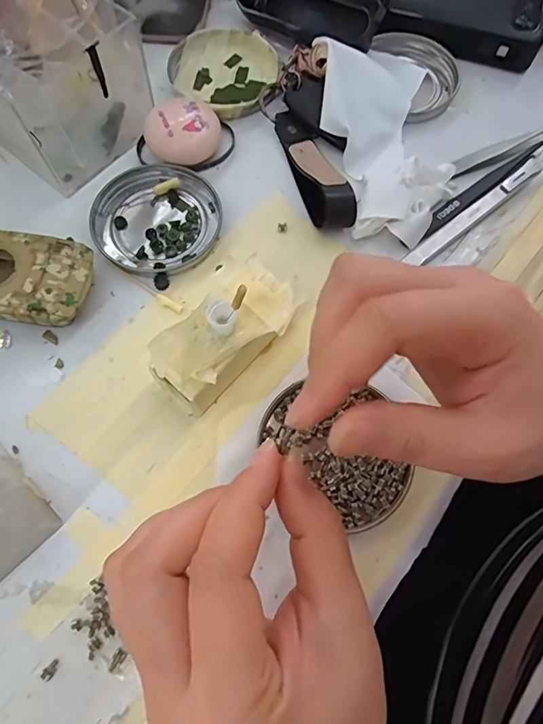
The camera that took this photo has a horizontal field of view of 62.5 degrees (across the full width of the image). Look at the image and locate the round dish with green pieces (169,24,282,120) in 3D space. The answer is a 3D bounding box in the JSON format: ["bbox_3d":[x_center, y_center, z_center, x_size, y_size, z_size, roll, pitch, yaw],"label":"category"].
[{"bbox_3d":[-0.035,-0.212,0.327,0.075,0.012,0.078,0,70,-1],"label":"round dish with green pieces"}]

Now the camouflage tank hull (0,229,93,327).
[{"bbox_3d":[-0.150,-0.046,0.256,0.095,0.025,0.053,8,70,1],"label":"camouflage tank hull"}]

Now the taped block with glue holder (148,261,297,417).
[{"bbox_3d":[-0.023,-0.012,0.236,0.042,0.045,0.081,37,74,11],"label":"taped block with glue holder"}]

